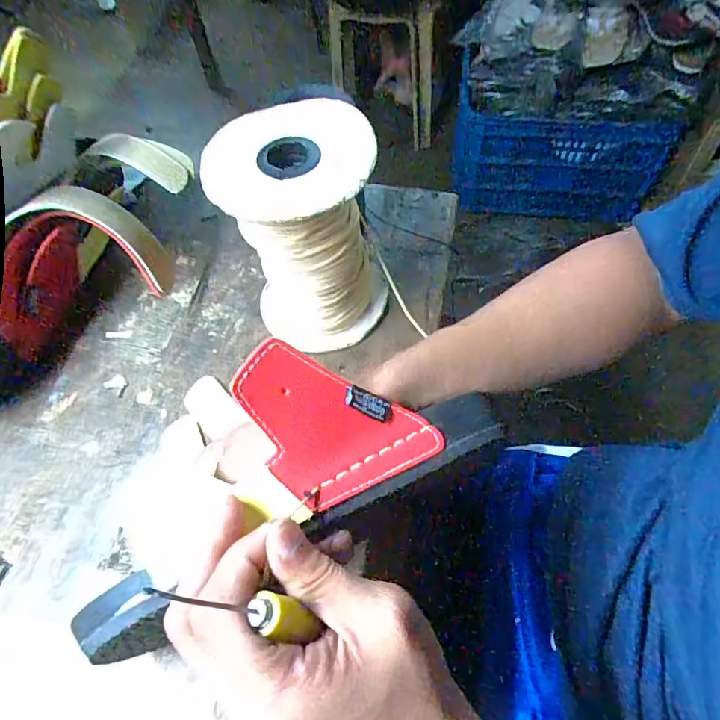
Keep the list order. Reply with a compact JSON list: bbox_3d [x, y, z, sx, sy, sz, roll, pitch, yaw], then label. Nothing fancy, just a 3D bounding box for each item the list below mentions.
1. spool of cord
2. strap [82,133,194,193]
[{"bbox_3d":[-0.039,-0.084,0.340,0.098,0.149,0.094,-2,58,3],"label":"spool of cord"},{"bbox_3d":[-0.165,-0.153,0.370,0.070,0.014,0.035,14,55,-22],"label":"strap"}]

